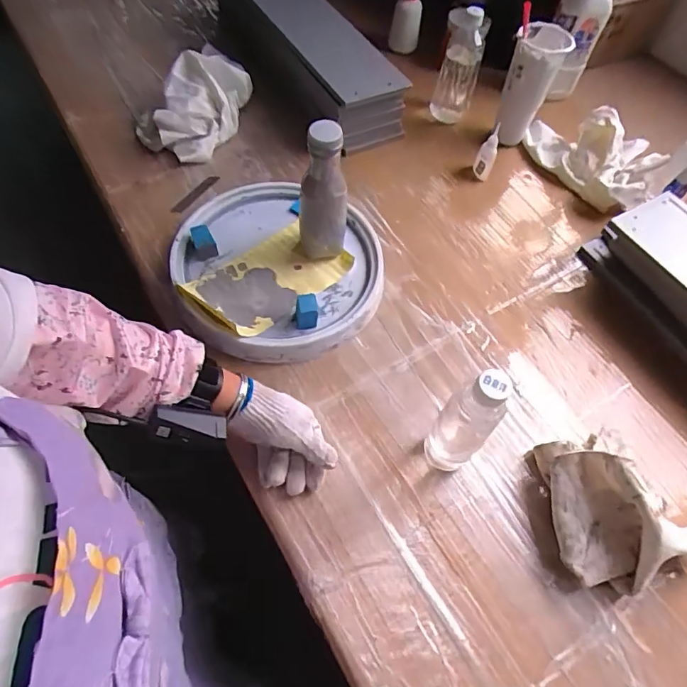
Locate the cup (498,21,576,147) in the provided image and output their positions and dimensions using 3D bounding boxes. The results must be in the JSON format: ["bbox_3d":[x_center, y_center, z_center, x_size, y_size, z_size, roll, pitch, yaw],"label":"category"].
[{"bbox_3d":[0.313,-0.436,0.819,0.076,0.172,0.094,21,60,7],"label":"cup"}]

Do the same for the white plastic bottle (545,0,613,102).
[{"bbox_3d":[0.409,-0.546,0.870,0.097,0.204,0.079,-24,65,-18],"label":"white plastic bottle"}]

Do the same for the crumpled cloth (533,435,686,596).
[{"bbox_3d":[0.327,0.183,0.532,0.181,0.085,0.152,-1,63,-1],"label":"crumpled cloth"}]

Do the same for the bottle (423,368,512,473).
[{"bbox_3d":[0.128,0.087,0.512,0.048,0.193,0.057,41,64,17],"label":"bottle"}]

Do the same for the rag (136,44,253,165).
[{"bbox_3d":[-0.256,-0.421,0.851,0.143,0.065,0.226,26,61,9],"label":"rag"}]

